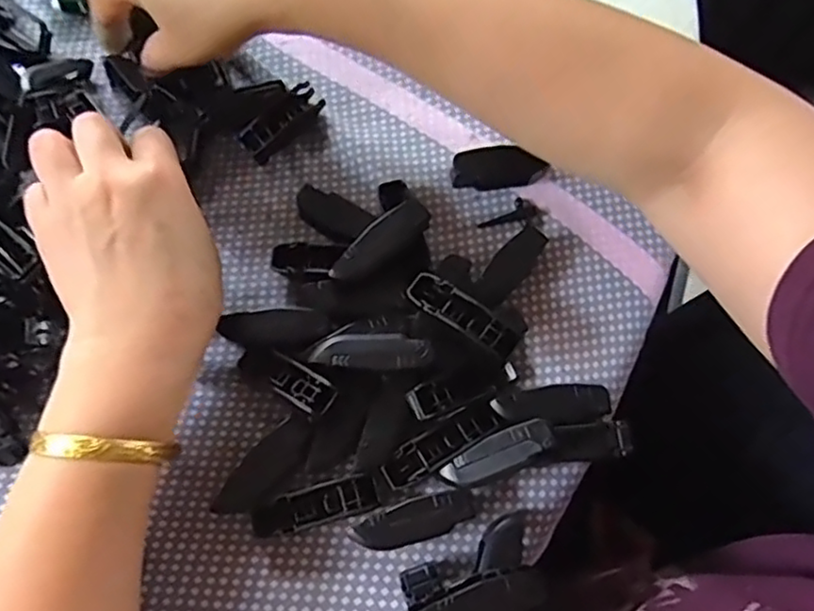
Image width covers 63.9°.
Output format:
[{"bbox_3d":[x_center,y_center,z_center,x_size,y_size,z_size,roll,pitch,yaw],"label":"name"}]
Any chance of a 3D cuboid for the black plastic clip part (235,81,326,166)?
[{"bbox_3d":[-0.068,-0.099,0.353,0.047,0.017,0.017,-37,75,-13],"label":"black plastic clip part"}]

